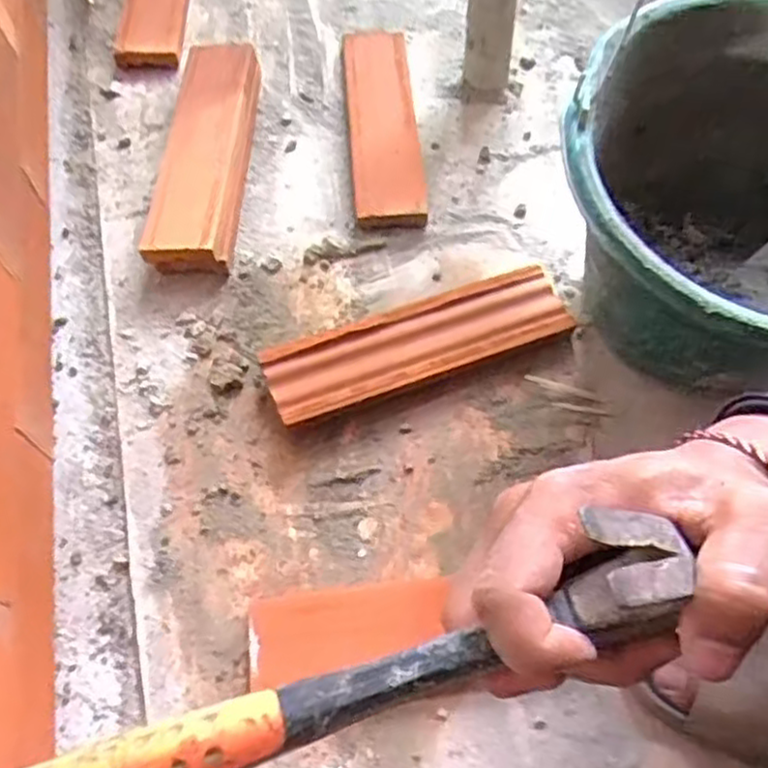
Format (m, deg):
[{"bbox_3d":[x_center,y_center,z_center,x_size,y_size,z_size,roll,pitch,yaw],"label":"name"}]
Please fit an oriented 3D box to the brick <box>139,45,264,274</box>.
[{"bbox_3d":[-0.150,-0.190,0.626,0.071,0.043,0.222,3,64,3],"label":"brick"}]

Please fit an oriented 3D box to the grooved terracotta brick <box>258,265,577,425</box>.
[{"bbox_3d":[0.028,-0.027,0.555,0.226,0.030,0.064,-19,65,-8],"label":"grooved terracotta brick"}]

